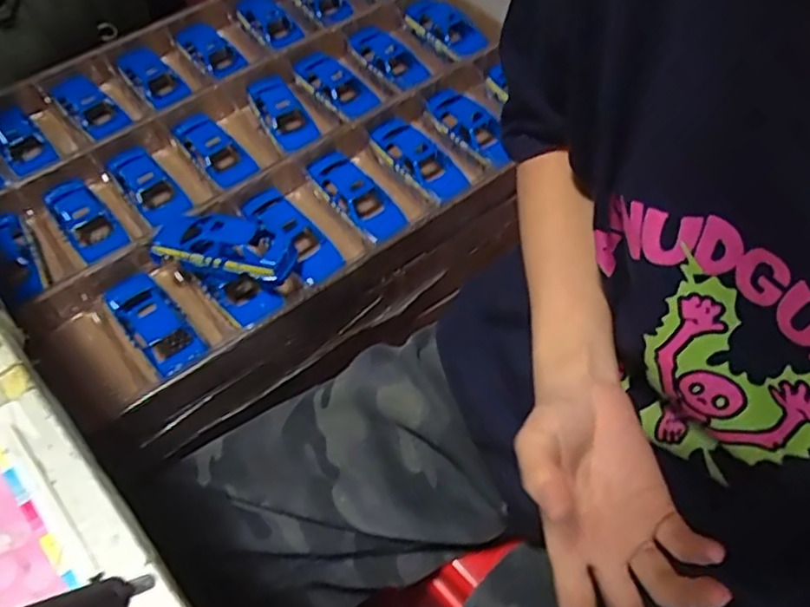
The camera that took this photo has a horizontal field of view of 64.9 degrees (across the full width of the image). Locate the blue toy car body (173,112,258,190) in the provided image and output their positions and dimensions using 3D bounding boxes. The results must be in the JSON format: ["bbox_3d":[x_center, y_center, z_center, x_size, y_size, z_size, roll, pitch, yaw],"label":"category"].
[{"bbox_3d":[-0.202,-0.159,0.696,0.052,0.038,0.131,-34,63,-18],"label":"blue toy car body"}]

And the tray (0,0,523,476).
[{"bbox_3d":[-0.154,-0.167,0.745,0.610,0.147,0.469,-37,64,-20],"label":"tray"}]

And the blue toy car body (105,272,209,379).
[{"bbox_3d":[-0.227,0.016,0.577,0.048,0.023,0.125,-36,63,-19],"label":"blue toy car body"}]

